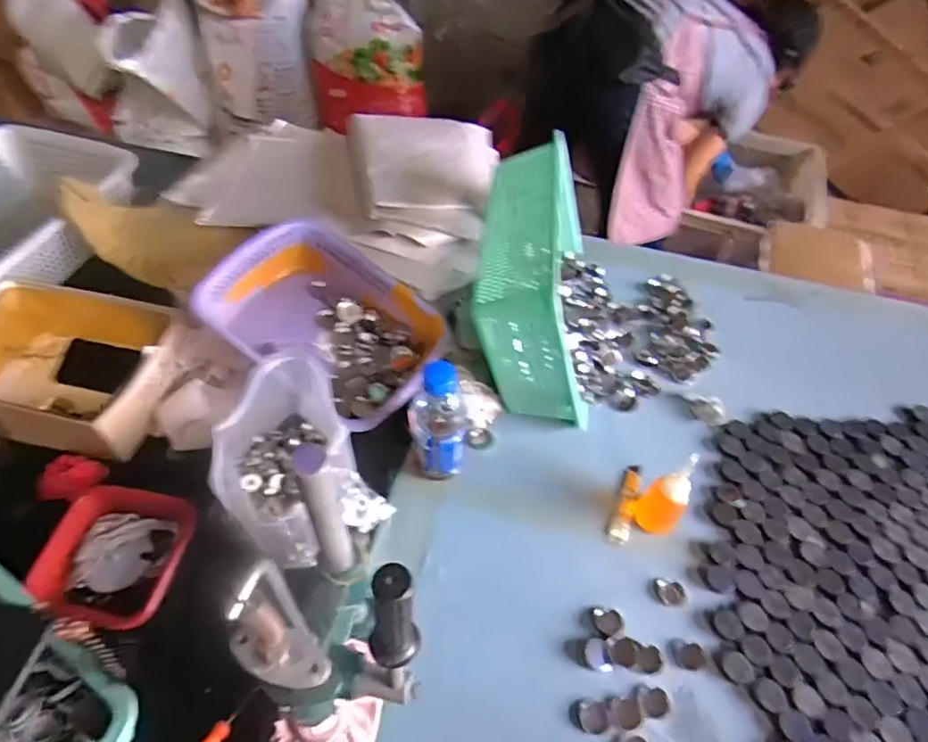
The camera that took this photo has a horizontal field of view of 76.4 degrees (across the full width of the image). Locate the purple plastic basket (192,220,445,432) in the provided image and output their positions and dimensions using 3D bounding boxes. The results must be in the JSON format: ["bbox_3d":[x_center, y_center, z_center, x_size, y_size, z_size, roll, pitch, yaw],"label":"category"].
[{"bbox_3d":[-0.215,-0.067,0.910,0.338,0.110,0.258,33,58,-1],"label":"purple plastic basket"}]

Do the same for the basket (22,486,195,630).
[{"bbox_3d":[-0.411,0.229,0.708,0.147,0.071,0.155,11,51,5],"label":"basket"}]

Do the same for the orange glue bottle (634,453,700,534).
[{"bbox_3d":[0.263,0.161,0.760,0.057,0.119,0.050,8,51,3],"label":"orange glue bottle"}]

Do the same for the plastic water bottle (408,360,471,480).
[{"bbox_3d":[-0.031,0.061,0.775,0.075,0.209,0.085,2,51,-1],"label":"plastic water bottle"}]

